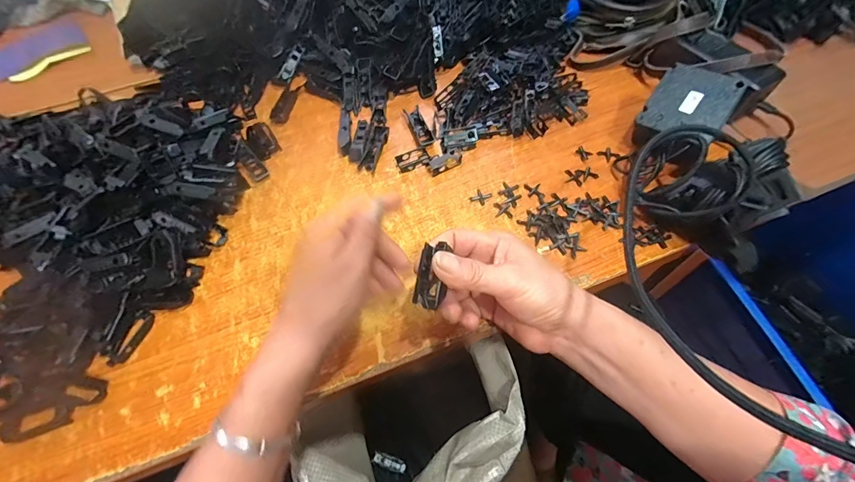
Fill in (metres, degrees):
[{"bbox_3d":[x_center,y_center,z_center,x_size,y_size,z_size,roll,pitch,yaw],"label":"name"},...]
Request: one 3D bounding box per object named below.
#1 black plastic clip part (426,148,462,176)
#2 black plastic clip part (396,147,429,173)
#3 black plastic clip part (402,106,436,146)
[{"bbox_3d":[0.019,-0.091,0.427,0.043,0.008,0.022,-31,62,-14],"label":"black plastic clip part"},{"bbox_3d":[-0.016,-0.094,0.436,0.038,0.006,0.023,-21,61,-9],"label":"black plastic clip part"},{"bbox_3d":[-0.009,-0.138,0.455,0.018,0.008,0.059,-22,61,-9],"label":"black plastic clip part"}]

